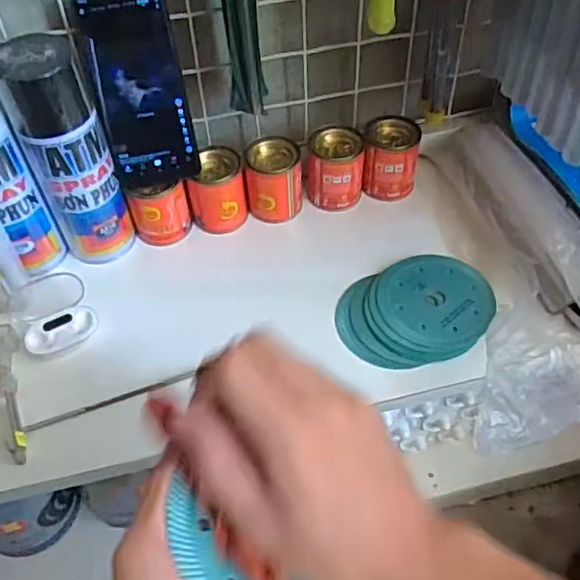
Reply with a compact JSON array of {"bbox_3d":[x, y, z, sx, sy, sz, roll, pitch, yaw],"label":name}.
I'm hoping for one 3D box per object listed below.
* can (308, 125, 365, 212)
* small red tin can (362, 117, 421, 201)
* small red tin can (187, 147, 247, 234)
[{"bbox_3d":[0.046,-0.122,0.614,0.053,0.067,0.047,4,49,8],"label":"can"},{"bbox_3d":[0.102,-0.133,0.624,0.054,0.067,0.050,0,48,4],"label":"small red tin can"},{"bbox_3d":[-0.071,-0.096,0.601,0.054,0.066,0.049,-10,48,-5],"label":"small red tin can"}]

